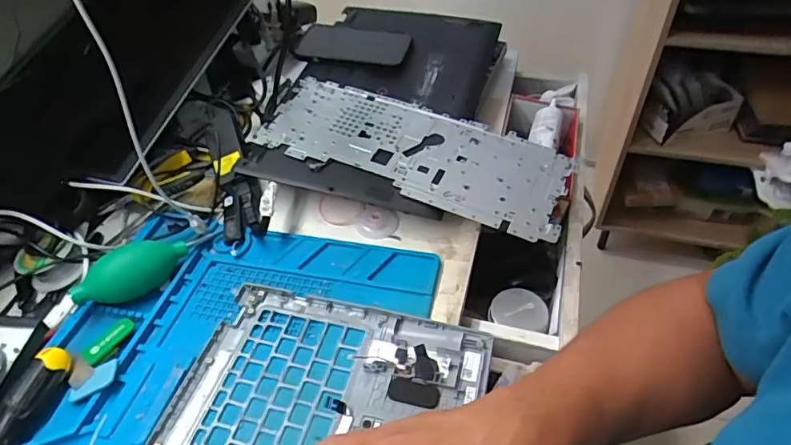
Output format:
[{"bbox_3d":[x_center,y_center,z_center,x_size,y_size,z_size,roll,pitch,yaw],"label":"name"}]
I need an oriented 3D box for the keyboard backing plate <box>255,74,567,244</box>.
[{"bbox_3d":[0.014,-0.083,0.570,0.342,0.010,0.130,20,55,17],"label":"keyboard backing plate"}]

